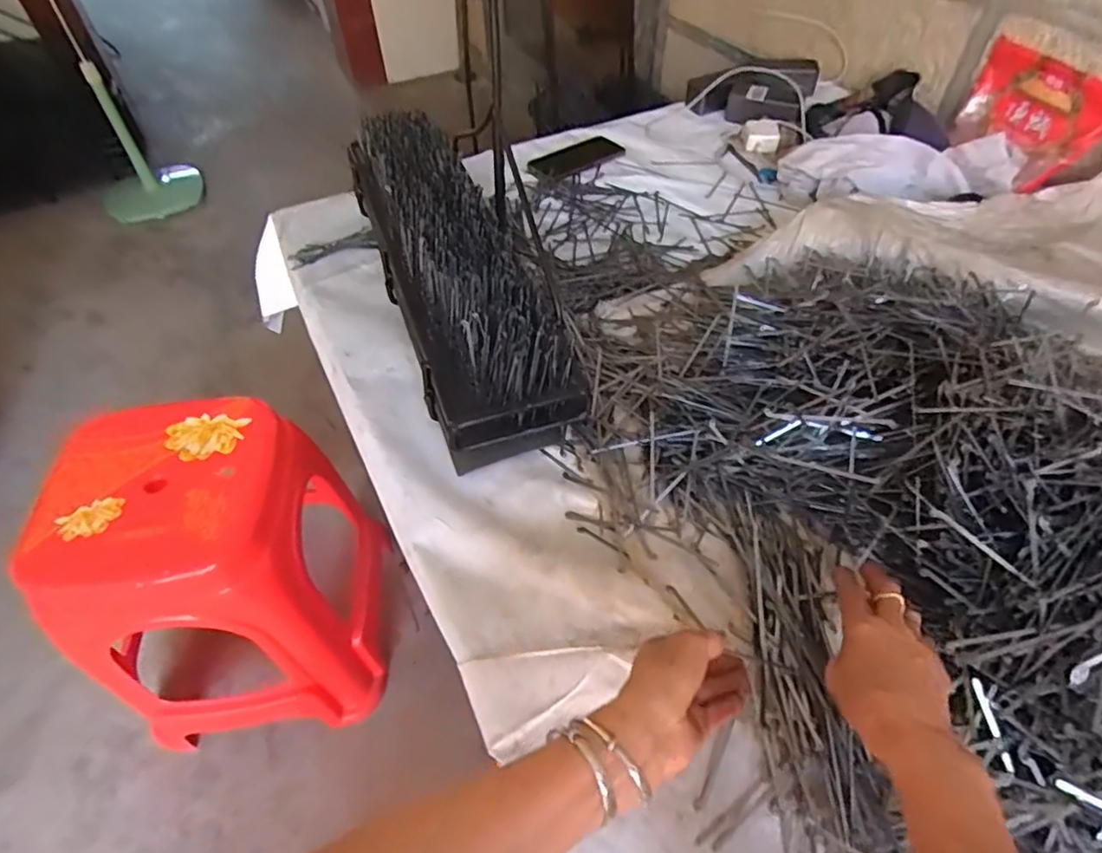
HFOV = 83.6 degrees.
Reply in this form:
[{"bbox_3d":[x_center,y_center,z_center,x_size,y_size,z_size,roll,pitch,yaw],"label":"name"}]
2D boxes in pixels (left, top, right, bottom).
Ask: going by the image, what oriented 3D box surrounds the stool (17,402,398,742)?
[{"bbox_3d":[-0.486,0.228,0.964,0.364,0.457,0.348,-7,51,-5],"label":"stool"}]

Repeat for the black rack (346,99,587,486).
[{"bbox_3d":[-0.136,-0.199,0.756,0.163,0.129,0.531,-19,52,-14],"label":"black rack"}]

